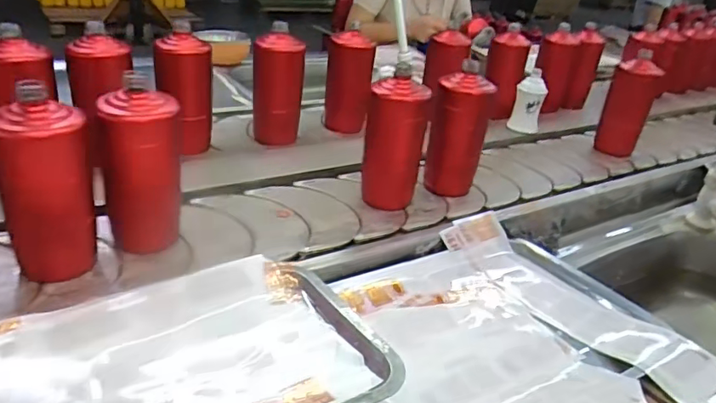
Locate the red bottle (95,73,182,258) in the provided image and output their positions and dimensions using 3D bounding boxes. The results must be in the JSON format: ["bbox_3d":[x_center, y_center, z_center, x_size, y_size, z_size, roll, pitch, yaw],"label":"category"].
[{"bbox_3d":[-0.234,-0.035,0.601,0.064,0.179,0.071,21,32,24],"label":"red bottle"}]

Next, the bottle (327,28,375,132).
[{"bbox_3d":[-0.015,-0.205,0.981,0.084,0.163,0.077,3,29,-7],"label":"bottle"}]

